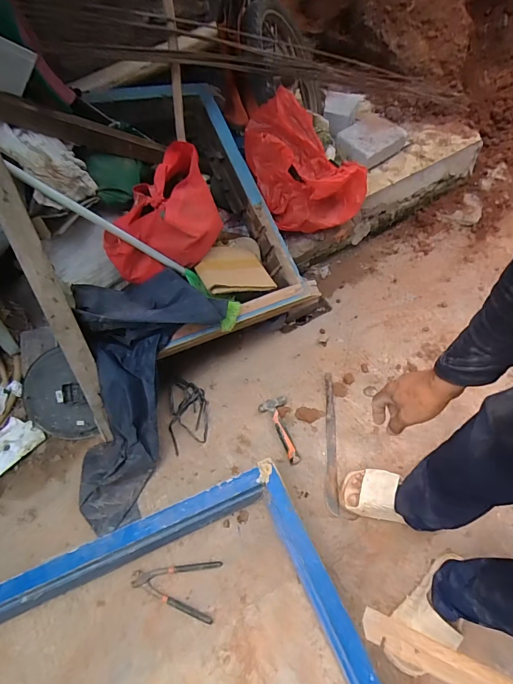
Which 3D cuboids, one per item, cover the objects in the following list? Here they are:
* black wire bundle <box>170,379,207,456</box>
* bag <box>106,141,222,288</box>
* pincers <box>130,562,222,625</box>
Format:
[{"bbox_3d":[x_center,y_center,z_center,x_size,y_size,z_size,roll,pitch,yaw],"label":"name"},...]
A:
[{"bbox_3d":[-0.216,0.208,1.181,0.116,0.019,0.260,-7,56,-3],"label":"black wire bundle"},{"bbox_3d":[-0.242,-0.337,1.048,0.172,0.212,0.372,36,63,21],"label":"bag"},{"bbox_3d":[-0.202,0.599,0.934,0.208,0.020,0.122,7,56,7],"label":"pincers"}]

